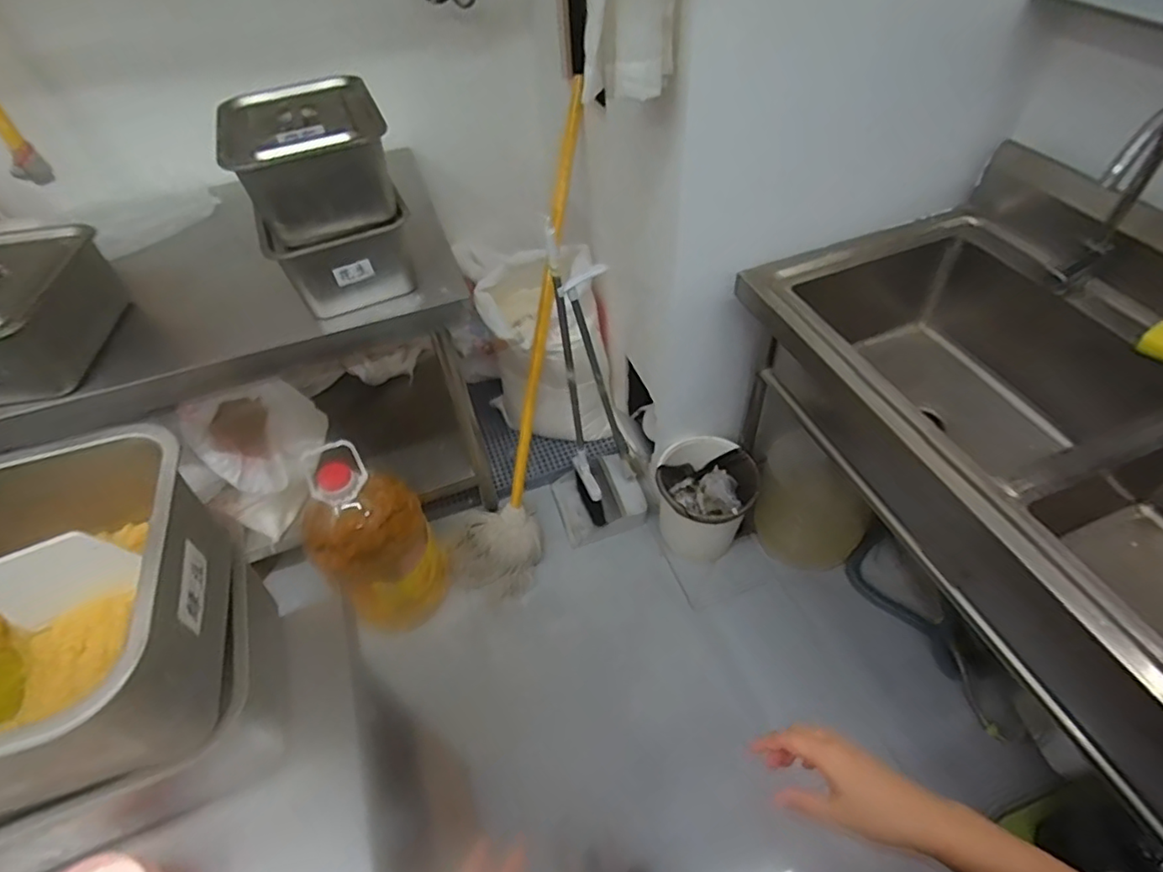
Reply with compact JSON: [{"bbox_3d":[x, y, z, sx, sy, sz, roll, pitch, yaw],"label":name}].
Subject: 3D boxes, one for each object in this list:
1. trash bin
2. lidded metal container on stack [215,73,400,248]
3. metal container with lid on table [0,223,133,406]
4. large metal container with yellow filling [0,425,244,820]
[{"bbox_3d":[0.308,0.173,1.485,0.233,0.257,0.222,-2,49,2],"label":"trash bin"},{"bbox_3d":[-0.473,-0.492,1.025,0.243,0.141,0.294,-20,51,-13],"label":"lidded metal container on stack"},{"bbox_3d":[-0.986,-0.215,1.019,0.247,0.146,0.330,-9,49,-3],"label":"metal container with lid on table"},{"bbox_3d":[-0.474,0.151,0.457,0.338,0.147,0.294,-17,50,-10],"label":"large metal container with yellow filling"}]

